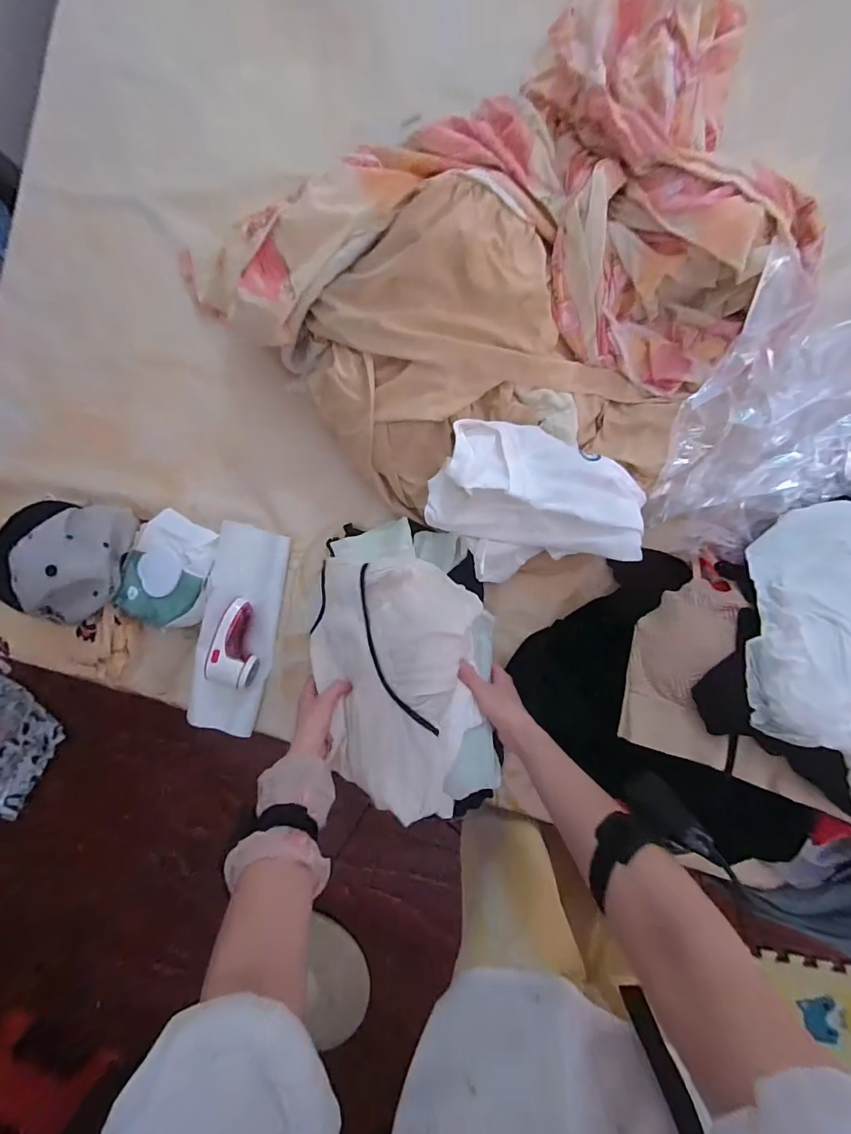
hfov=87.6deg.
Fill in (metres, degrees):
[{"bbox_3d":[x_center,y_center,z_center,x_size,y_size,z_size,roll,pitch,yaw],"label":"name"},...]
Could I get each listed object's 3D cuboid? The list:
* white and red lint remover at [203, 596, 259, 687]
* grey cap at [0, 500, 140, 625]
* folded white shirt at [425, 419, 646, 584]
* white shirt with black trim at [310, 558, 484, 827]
[{"bbox_3d":[-0.302,0.120,0.704,0.065,0.060,0.134,2,91,7],"label":"white and red lint remover"},{"bbox_3d":[-0.600,-0.010,0.690,0.246,0.082,0.184,5,91,6],"label":"grey cap"},{"bbox_3d":[0.139,-0.079,0.575,0.267,0.100,0.193,6,92,6],"label":"folded white shirt"},{"bbox_3d":[-0.052,0.145,0.585,0.229,0.118,0.302,0,91,7],"label":"white shirt with black trim"}]

